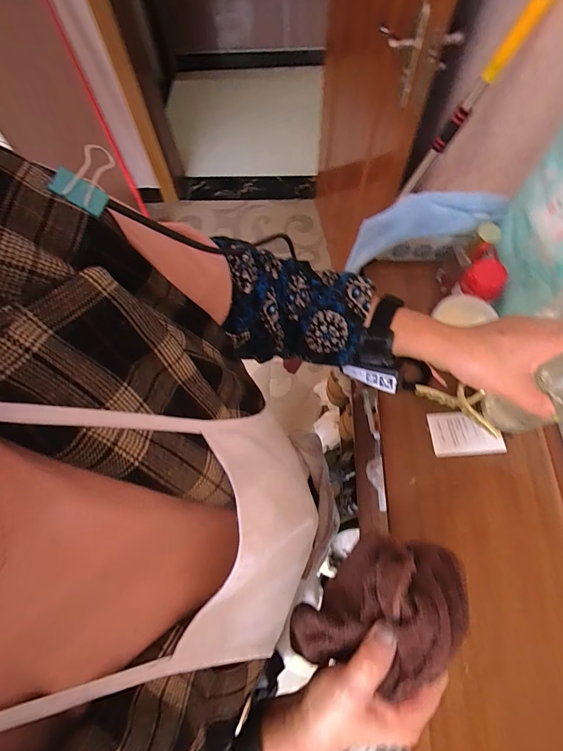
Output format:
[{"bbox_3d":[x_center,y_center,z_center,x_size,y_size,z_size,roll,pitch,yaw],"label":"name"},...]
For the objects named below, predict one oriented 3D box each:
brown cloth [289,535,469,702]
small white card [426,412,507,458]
[{"bbox_3d":[0.083,0.199,0.297,0.091,0.095,0.142,42,74,16],"label":"brown cloth"},{"bbox_3d":[0.238,0.075,0.471,0.087,0.006,0.057,-3,66,0],"label":"small white card"}]

